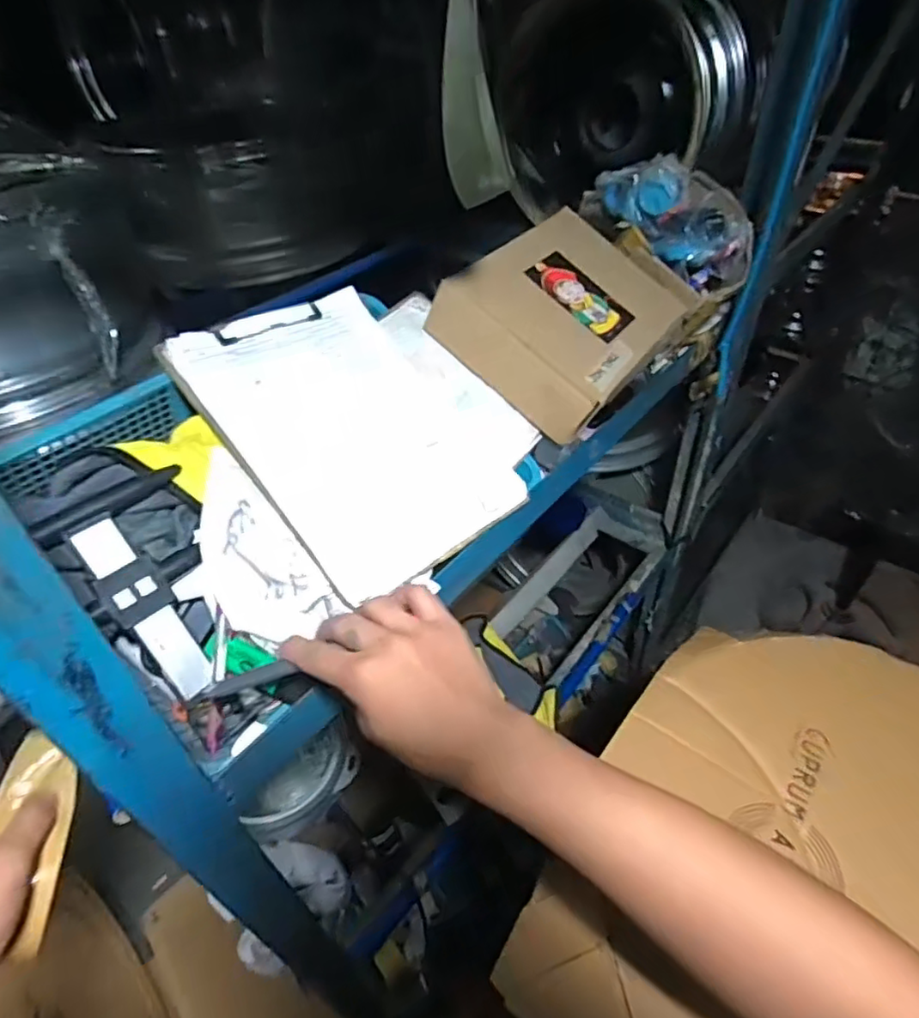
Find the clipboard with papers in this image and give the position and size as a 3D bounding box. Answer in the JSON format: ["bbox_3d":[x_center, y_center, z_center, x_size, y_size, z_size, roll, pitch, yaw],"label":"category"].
[{"bbox_3d":[-0.091,-0.082,0.569,0.238,0.017,0.294,-31,76,-36],"label":"clipboard with papers"}]

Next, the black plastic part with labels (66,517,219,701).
[{"bbox_3d":[-0.239,0.076,0.461,0.041,0.152,0.019,-36,21,-31],"label":"black plastic part with labels"}]

